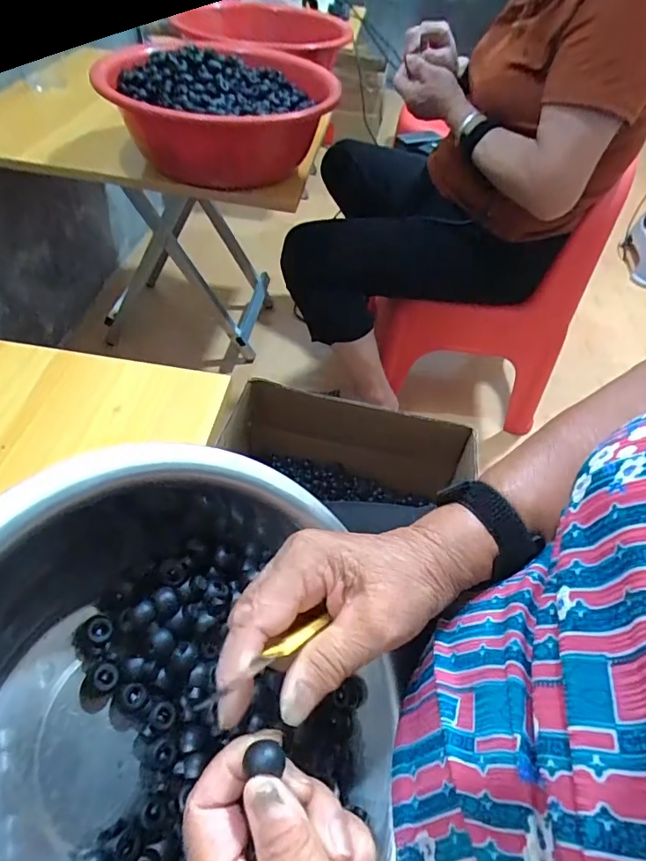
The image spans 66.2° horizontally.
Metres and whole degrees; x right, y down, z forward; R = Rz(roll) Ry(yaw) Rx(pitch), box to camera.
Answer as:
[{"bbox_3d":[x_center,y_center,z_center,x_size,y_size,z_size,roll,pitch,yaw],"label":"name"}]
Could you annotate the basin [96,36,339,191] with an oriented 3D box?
[{"bbox_3d":[-0.125,-0.454,0.730,0.268,0.142,0.309,5,47,-1],"label":"basin"}]

